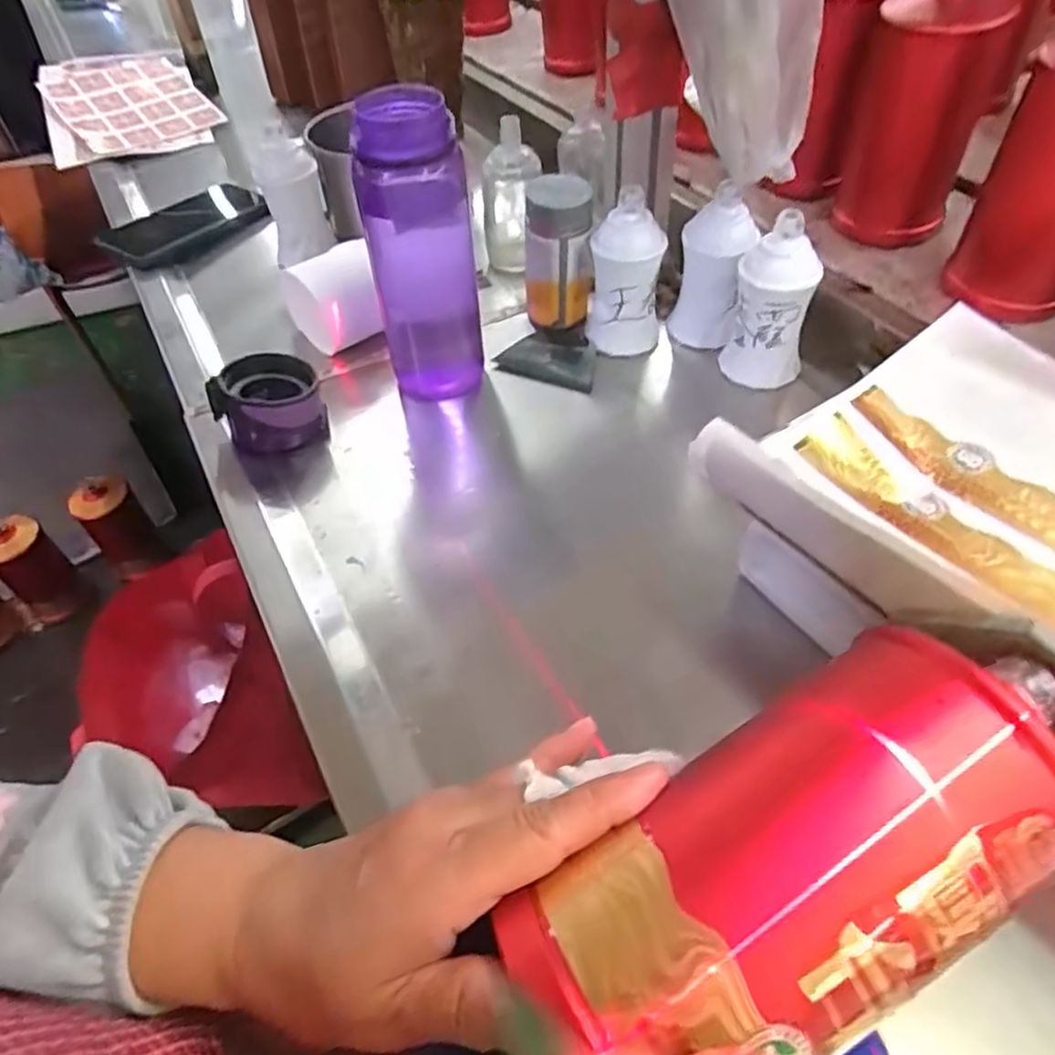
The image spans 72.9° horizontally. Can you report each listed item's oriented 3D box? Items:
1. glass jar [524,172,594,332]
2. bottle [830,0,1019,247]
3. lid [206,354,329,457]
[{"bbox_3d":[0.024,-0.226,0.577,0.054,0.110,0.066,-2,50,3],"label":"glass jar"},{"bbox_3d":[0.306,-0.331,0.555,0.089,0.190,0.075,18,54,19],"label":"bottle"},{"bbox_3d":[-0.185,-0.088,0.515,0.070,0.050,0.065,-3,50,3],"label":"lid"}]

